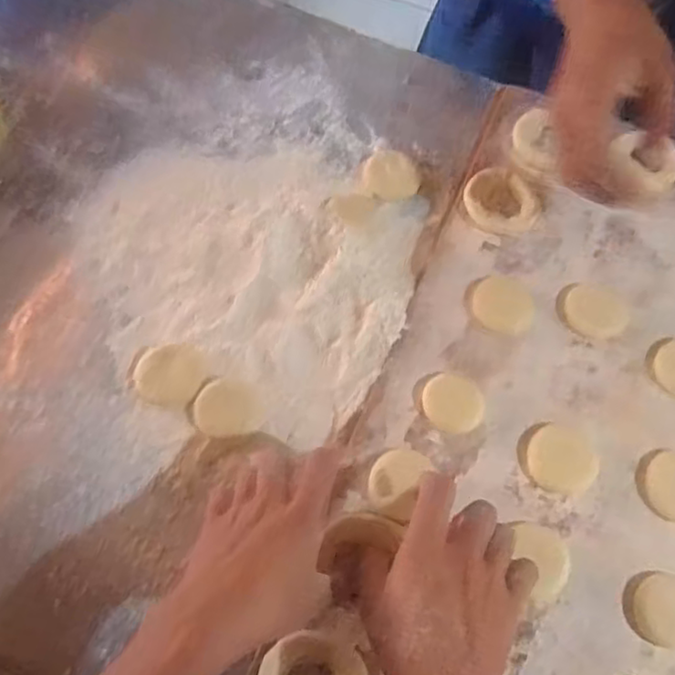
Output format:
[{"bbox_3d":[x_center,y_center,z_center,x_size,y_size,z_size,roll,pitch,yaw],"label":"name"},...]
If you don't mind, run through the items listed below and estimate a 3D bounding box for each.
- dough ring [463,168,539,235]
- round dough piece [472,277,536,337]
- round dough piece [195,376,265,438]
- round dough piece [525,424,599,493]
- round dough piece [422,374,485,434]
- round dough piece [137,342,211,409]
[{"bbox_3d":[0.144,-0.120,0.599,0.064,0.009,0.062,0,66,1],"label":"dough ring"},{"bbox_3d":[0.136,-0.026,0.558,0.049,0.007,0.045,0,66,1],"label":"round dough piece"},{"bbox_3d":[-0.085,0.056,0.542,0.054,0.011,0.044,-6,66,-2],"label":"round dough piece"},{"bbox_3d":[0.167,0.090,0.504,0.051,0.004,0.051,0,66,1],"label":"round dough piece"},{"bbox_3d":[0.089,0.051,0.525,0.046,0.004,0.044,0,66,1],"label":"round dough piece"},{"bbox_3d":[-0.134,0.030,0.548,0.055,0.012,0.049,18,67,9],"label":"round dough piece"}]

